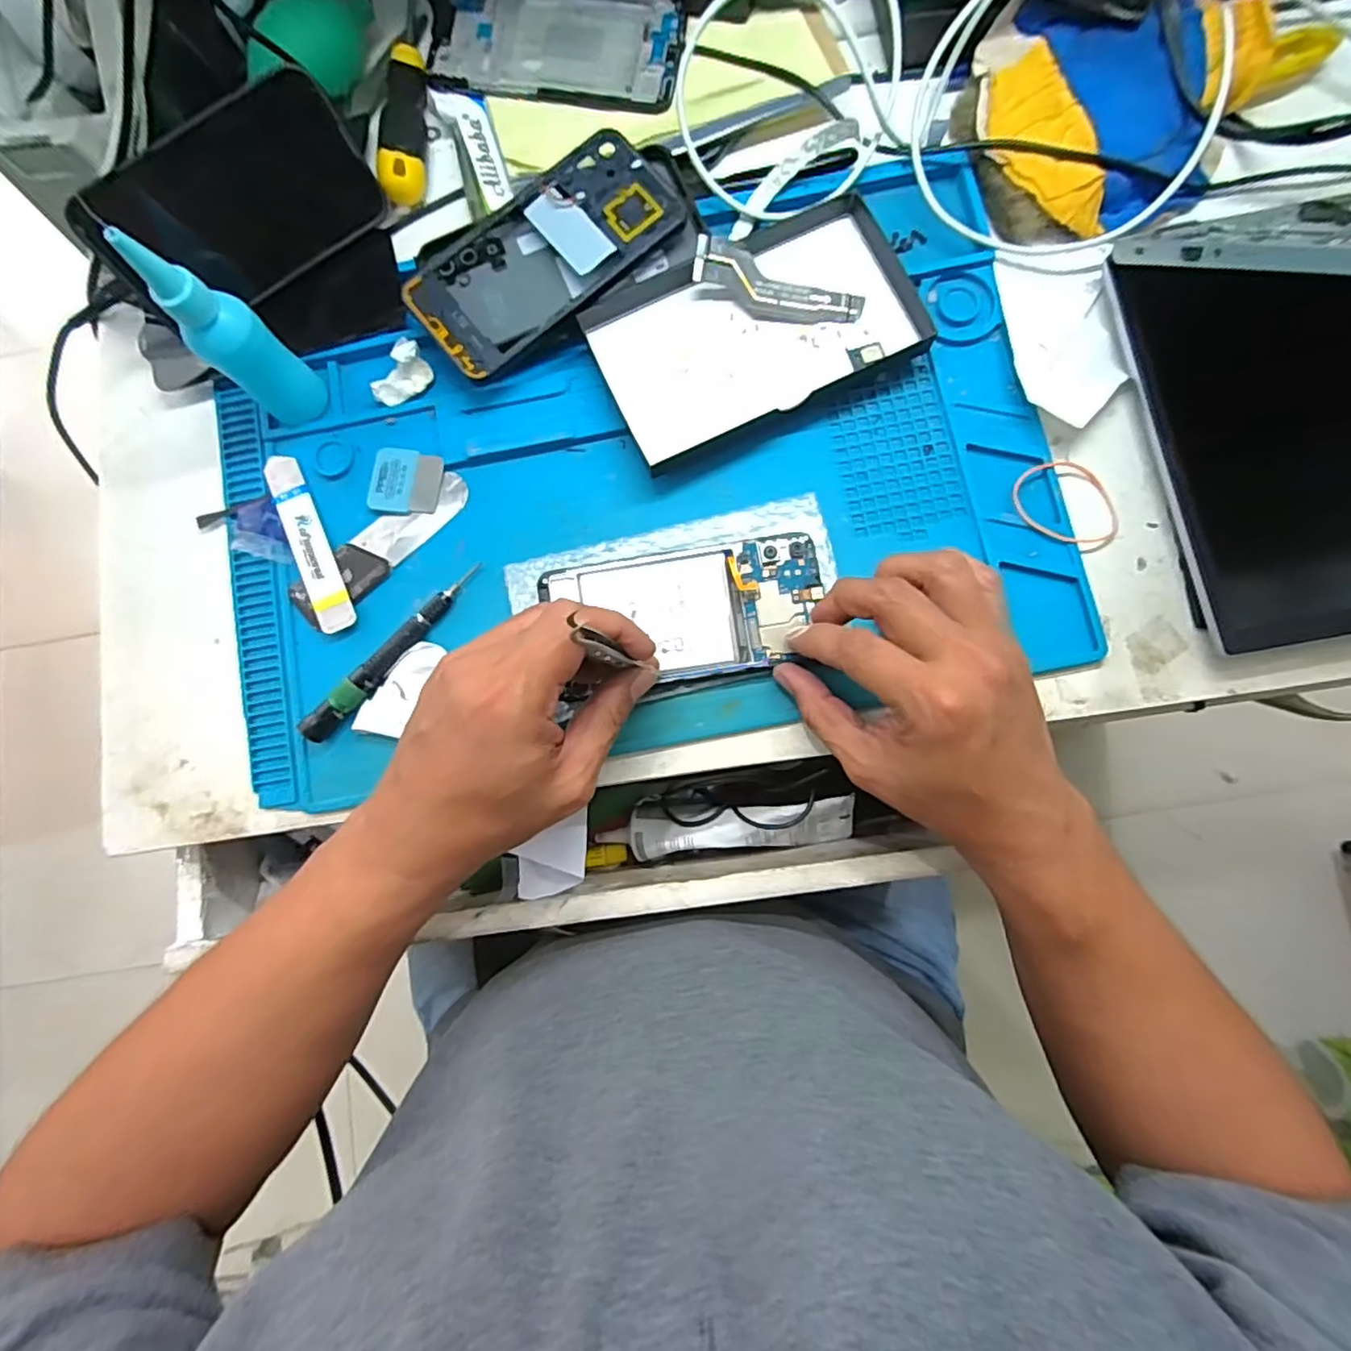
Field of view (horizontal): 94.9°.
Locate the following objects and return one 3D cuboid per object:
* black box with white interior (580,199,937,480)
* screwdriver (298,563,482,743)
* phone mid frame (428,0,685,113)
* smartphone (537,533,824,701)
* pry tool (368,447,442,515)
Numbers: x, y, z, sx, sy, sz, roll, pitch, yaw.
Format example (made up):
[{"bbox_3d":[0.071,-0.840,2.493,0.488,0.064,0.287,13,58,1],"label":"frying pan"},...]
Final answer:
[{"bbox_3d":[0.046,-0.199,0.358,0.176,0.018,0.101,-25,82,-1],"label":"black box with white interior"},{"bbox_3d":[-0.159,-0.014,0.347,0.012,0.018,0.127,41,86,7],"label":"screwdriver"},{"bbox_3d":[-0.078,-0.395,0.386,0.163,0.008,0.082,11,83,4],"label":"phone mid frame"},{"bbox_3d":[0.006,-0.036,0.341,0.148,0.009,0.072,-10,86,1],"label":"smartphone"},{"bbox_3d":[-0.159,-0.115,0.366,0.041,0.004,0.039,6,83,3],"label":"pry tool"}]

